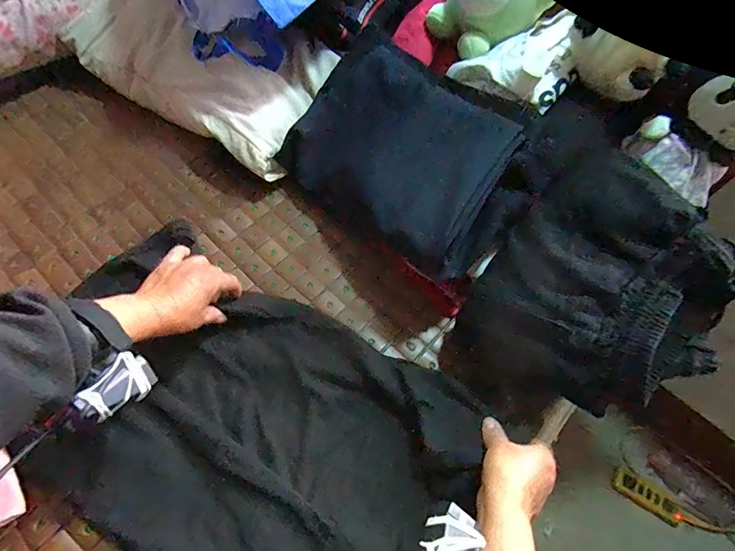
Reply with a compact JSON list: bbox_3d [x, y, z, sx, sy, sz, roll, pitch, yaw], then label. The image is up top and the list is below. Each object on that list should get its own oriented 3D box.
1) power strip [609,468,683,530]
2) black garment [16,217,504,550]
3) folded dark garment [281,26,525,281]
[{"bbox_3d":[0.725,0.575,1.101,0.178,0.030,0.062,32,83,8],"label":"power strip"},{"bbox_3d":[-0.139,0.164,0.469,0.502,0.023,0.308,28,66,13],"label":"black garment"},{"bbox_3d":[0.045,-0.162,0.569,0.335,0.045,0.232,40,100,17],"label":"folded dark garment"}]

